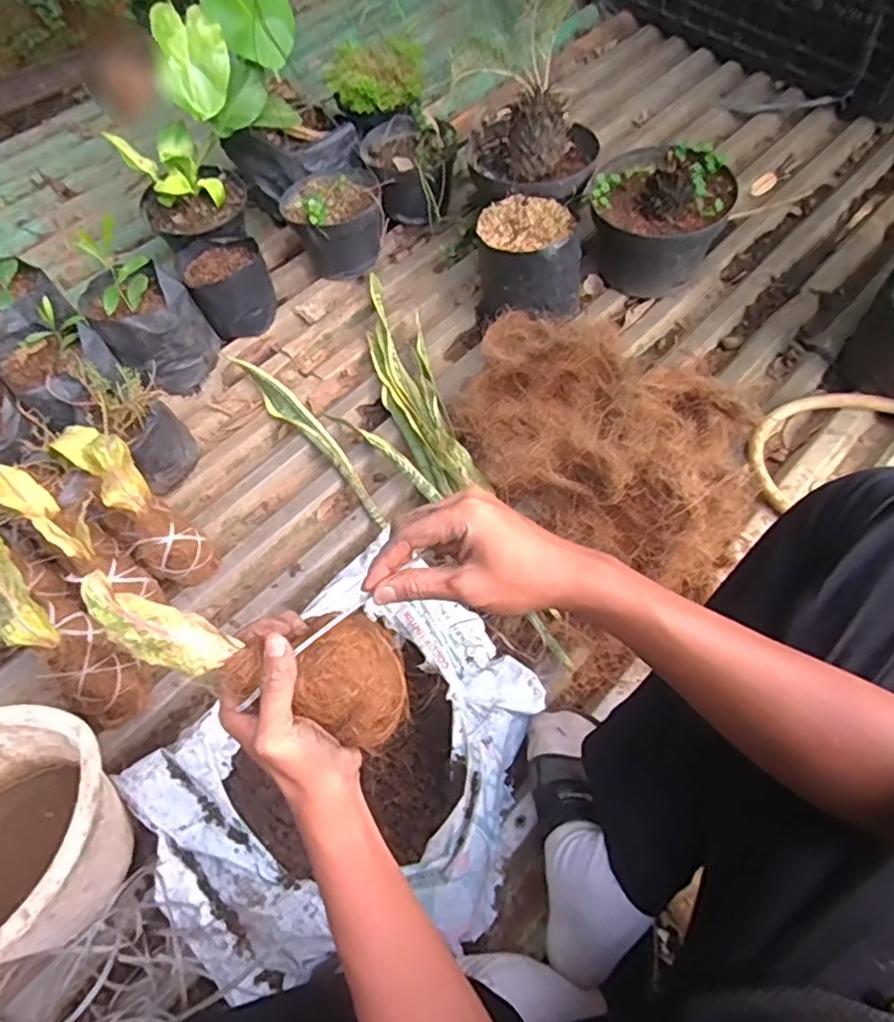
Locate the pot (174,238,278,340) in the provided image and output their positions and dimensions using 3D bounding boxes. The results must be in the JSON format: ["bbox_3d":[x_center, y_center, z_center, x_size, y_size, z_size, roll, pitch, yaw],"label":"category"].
[{"bbox_3d":[-0.363,-0.376,1.074,0.130,0.111,0.122,0,60,0],"label":"pot"}]

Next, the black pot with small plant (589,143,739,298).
[{"bbox_3d":[0.339,-0.474,1.051,0.207,0.195,0.192,0,60,0],"label":"black pot with small plant"}]

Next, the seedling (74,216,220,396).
[{"bbox_3d":[-0.467,-0.307,0.995,0.155,0.191,0.192,-33,66,-17],"label":"seedling"}]

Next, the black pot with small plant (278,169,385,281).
[{"bbox_3d":[-0.196,-0.509,1.126,0.171,0.138,0.176,0,60,0],"label":"black pot with small plant"}]

